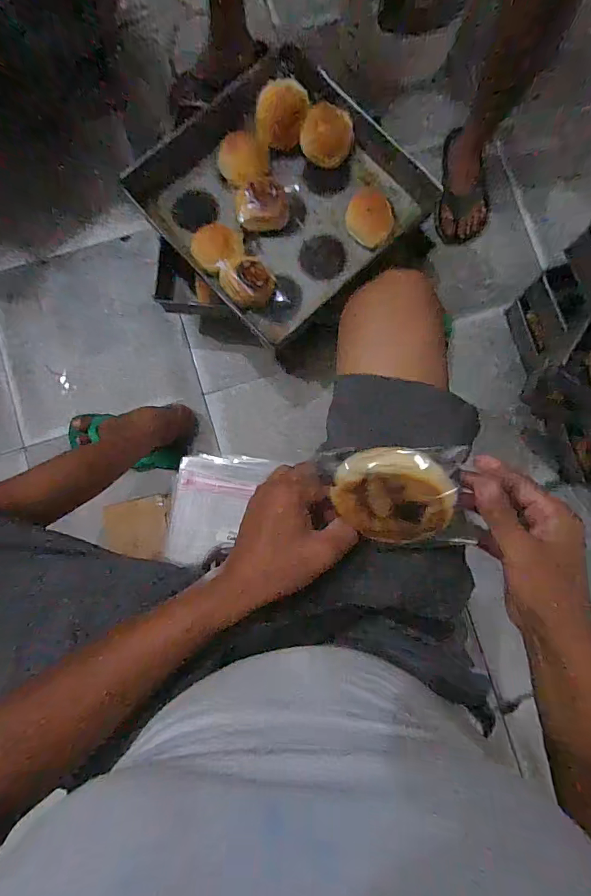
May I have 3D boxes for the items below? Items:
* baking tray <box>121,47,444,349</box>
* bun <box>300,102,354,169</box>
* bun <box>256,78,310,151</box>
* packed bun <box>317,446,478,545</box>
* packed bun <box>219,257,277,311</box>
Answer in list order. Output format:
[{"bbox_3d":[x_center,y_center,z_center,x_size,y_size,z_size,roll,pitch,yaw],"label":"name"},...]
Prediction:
[{"bbox_3d":[-0.014,-0.476,0.774,0.453,0.066,0.408,-41,86,-3],"label":"baking tray"},{"bbox_3d":[0.060,-0.586,0.781,0.097,0.044,0.089,0,85,0],"label":"bun"},{"bbox_3d":[-0.027,-0.613,0.774,0.088,0.057,0.101,22,85,2],"label":"bun"},{"bbox_3d":[0.087,0.039,0.346,0.123,0.035,0.091,3,126,6],"label":"packed bun"},{"bbox_3d":[-0.082,-0.296,0.752,0.091,0.040,0.086,0,85,0],"label":"packed bun"}]

